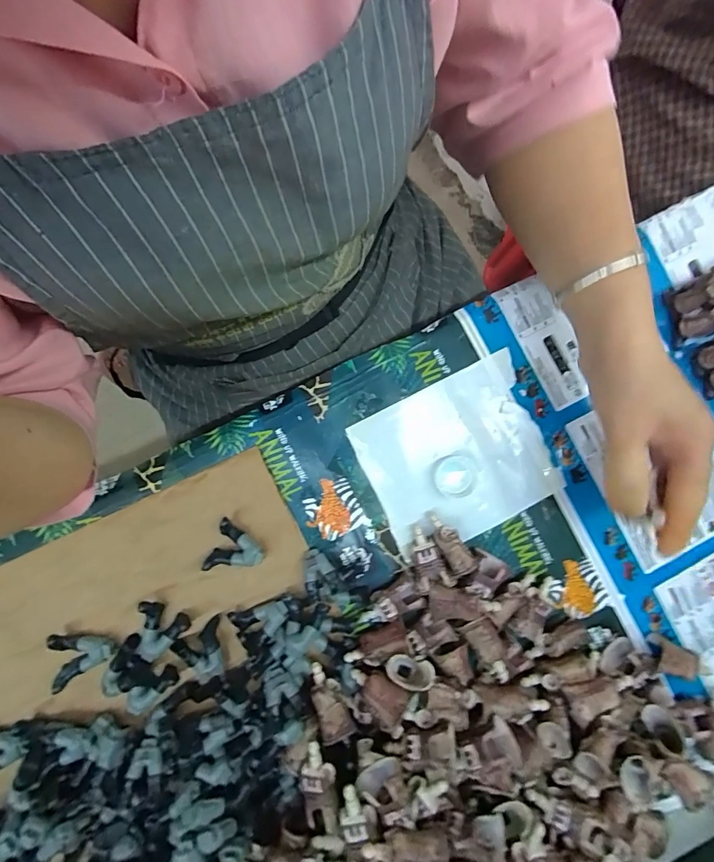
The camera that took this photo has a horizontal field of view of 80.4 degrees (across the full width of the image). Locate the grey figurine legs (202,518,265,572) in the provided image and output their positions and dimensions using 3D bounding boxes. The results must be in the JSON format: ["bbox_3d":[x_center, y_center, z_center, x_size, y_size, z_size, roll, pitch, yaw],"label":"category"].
[{"bbox_3d":[-0.091,0.083,0.313,0.040,0.017,0.035,-4,86,-2],"label":"grey figurine legs"}]

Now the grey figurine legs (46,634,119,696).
[{"bbox_3d":[-0.194,0.160,0.299,0.038,0.015,0.036,-10,86,-2],"label":"grey figurine legs"}]

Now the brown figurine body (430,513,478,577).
[{"bbox_3d":[0.069,0.085,0.318,0.017,0.015,0.048,-28,66,-4],"label":"brown figurine body"}]

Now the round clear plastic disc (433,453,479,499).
[{"bbox_3d":[0.077,0.035,0.330,0.032,0.005,0.032,0,86,-1],"label":"round clear plastic disc"}]

